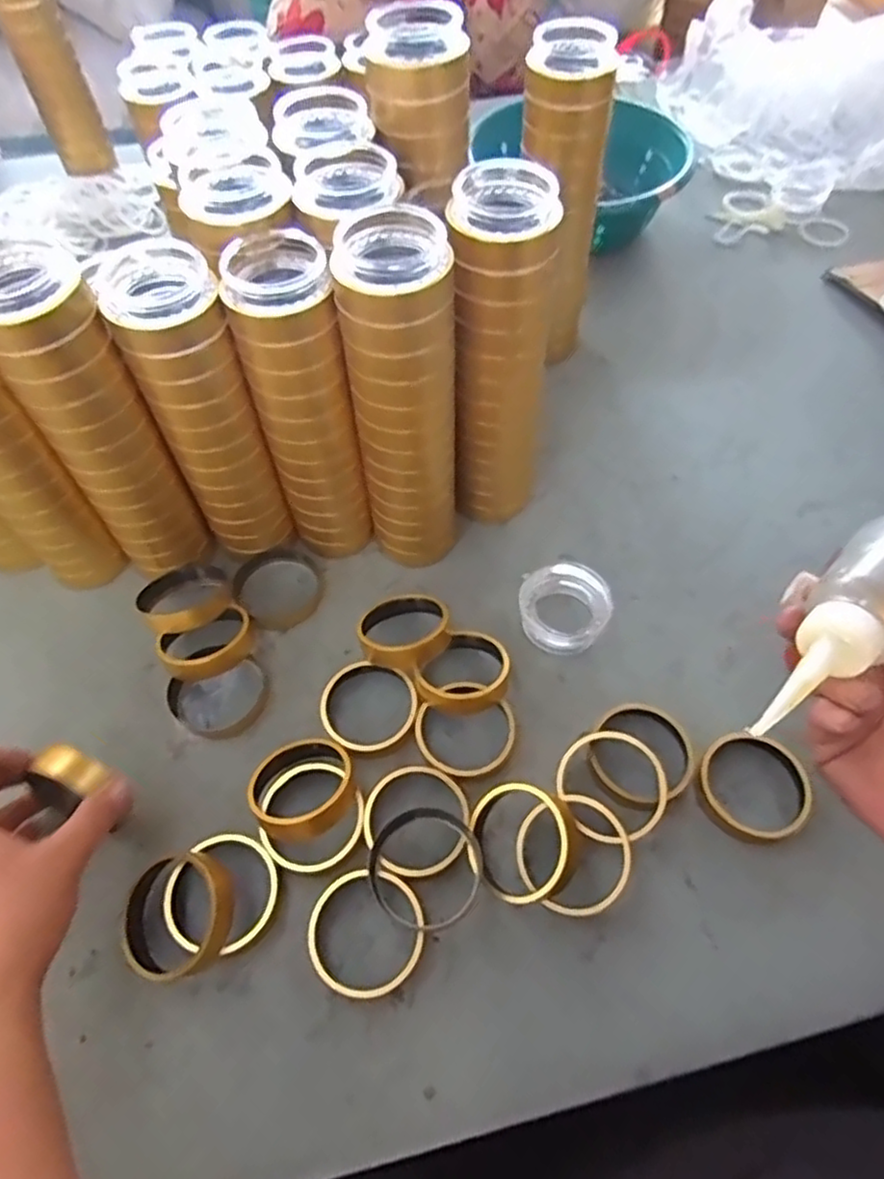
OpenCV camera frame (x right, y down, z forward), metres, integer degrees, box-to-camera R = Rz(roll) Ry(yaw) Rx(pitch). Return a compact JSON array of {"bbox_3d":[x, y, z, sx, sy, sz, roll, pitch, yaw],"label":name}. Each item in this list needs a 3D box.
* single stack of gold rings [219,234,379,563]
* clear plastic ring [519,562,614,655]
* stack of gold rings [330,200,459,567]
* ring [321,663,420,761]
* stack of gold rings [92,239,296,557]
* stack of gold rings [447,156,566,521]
[{"bbox_3d":[-0.096,-0.124,0.487,0.063,0.232,0.070,-14,57,-7],"label":"single stack of gold rings"},{"bbox_3d":[0.096,0.015,0.528,0.069,0.034,0.071,-1,57,1],"label":"clear plastic ring"},{"bbox_3d":[-0.024,-0.127,0.481,0.067,0.263,0.076,-2,57,1],"label":"stack of gold rings"},{"bbox_3d":[-0.053,0.087,0.490,0.069,0.024,0.068,-1,57,1],"label":"ring"},{"bbox_3d":[-0.170,-0.127,0.485,0.067,0.227,0.080,-23,59,-13],"label":"stack of gold rings"},{"bbox_3d":[0.044,-0.162,0.500,0.064,0.266,0.073,5,57,5],"label":"stack of gold rings"}]

